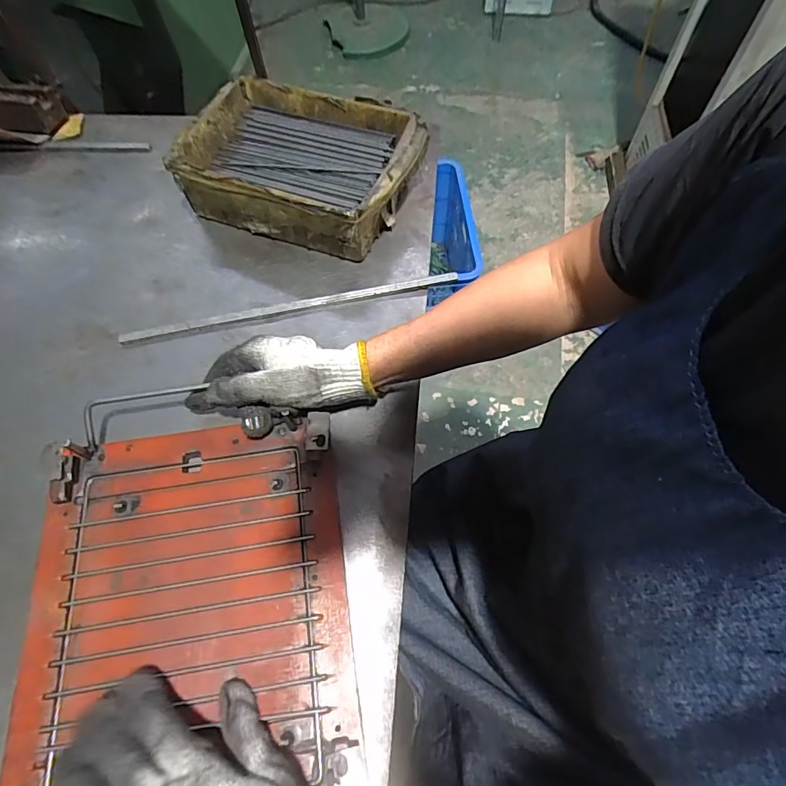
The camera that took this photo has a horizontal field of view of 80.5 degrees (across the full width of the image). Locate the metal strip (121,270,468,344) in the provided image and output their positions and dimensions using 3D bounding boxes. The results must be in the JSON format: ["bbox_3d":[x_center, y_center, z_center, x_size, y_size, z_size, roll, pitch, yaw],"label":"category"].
[{"bbox_3d":[-0.109,-0.094,0.497,0.357,0.010,0.016,-11,63,-3],"label":"metal strip"}]

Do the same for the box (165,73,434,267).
[{"bbox_3d":[-0.105,-0.261,0.552,0.256,0.086,0.177,20,65,12],"label":"box"}]

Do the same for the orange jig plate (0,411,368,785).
[{"bbox_3d":[-0.157,0.162,0.356,0.241,0.023,0.284,-7,63,-1],"label":"orange jig plate"}]

